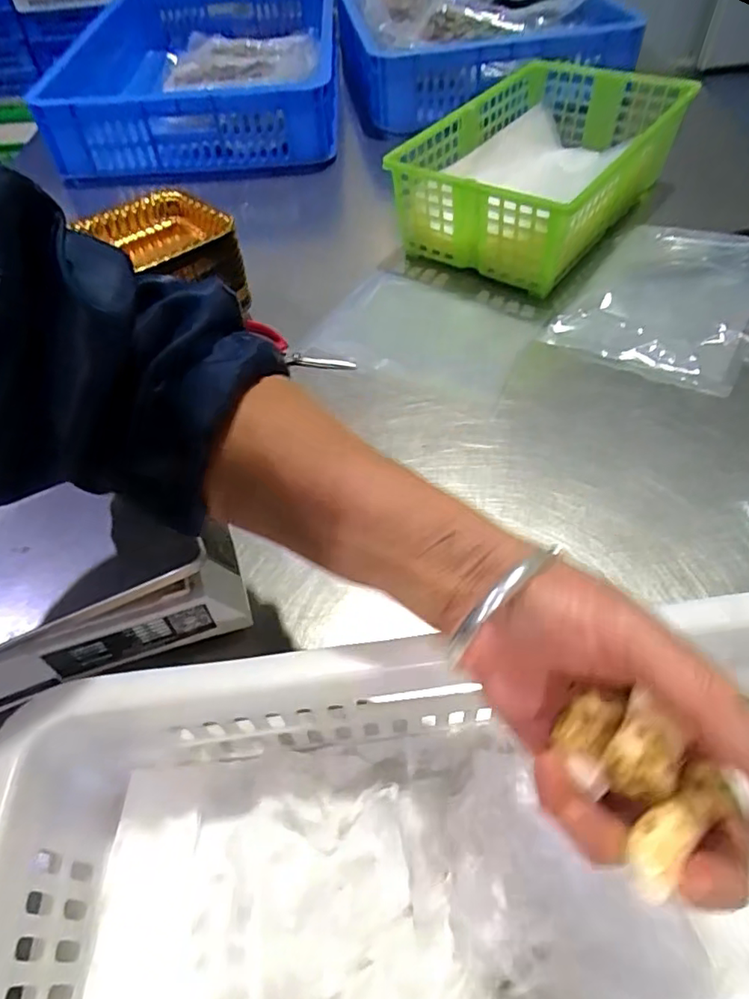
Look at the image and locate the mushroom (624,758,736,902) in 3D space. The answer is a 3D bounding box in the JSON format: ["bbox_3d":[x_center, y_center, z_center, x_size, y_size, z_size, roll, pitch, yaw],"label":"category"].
[{"bbox_3d":[0.094,0.103,0.184,0.045,0.012,0.017,-32,54,-24],"label":"mushroom"}]

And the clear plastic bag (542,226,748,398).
[{"bbox_3d":[0.303,-0.208,0.596,0.166,0.022,0.247,25,56,24],"label":"clear plastic bag"}]

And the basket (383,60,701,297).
[{"bbox_3d":[0.199,-0.390,0.691,0.224,0.112,0.370,29,58,26],"label":"basket"}]

